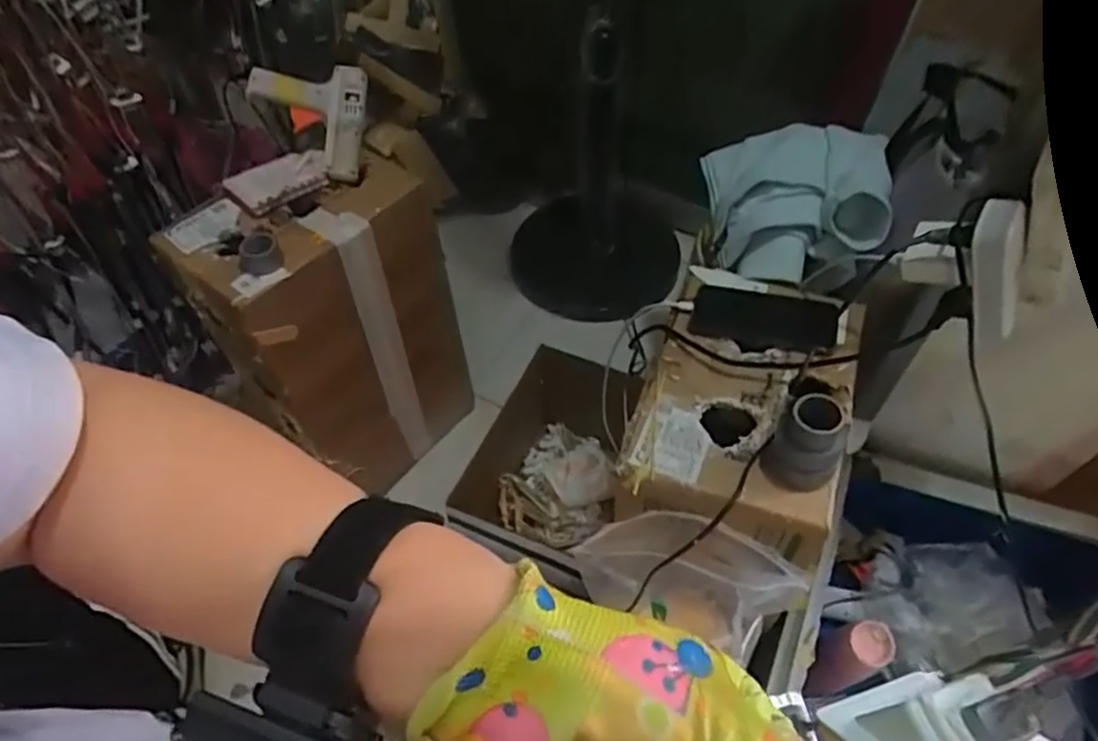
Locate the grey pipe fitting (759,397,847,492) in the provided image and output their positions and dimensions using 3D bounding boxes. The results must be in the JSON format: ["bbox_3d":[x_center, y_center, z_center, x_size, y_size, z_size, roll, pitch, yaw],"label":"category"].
[{"bbox_3d":[0.241,0.070,0.629,0.052,0.093,0.063,-20,55,-13],"label":"grey pipe fitting"}]

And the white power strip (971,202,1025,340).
[{"bbox_3d":[0.414,-0.083,0.624,0.038,0.159,0.035,-3,49,29],"label":"white power strip"}]

